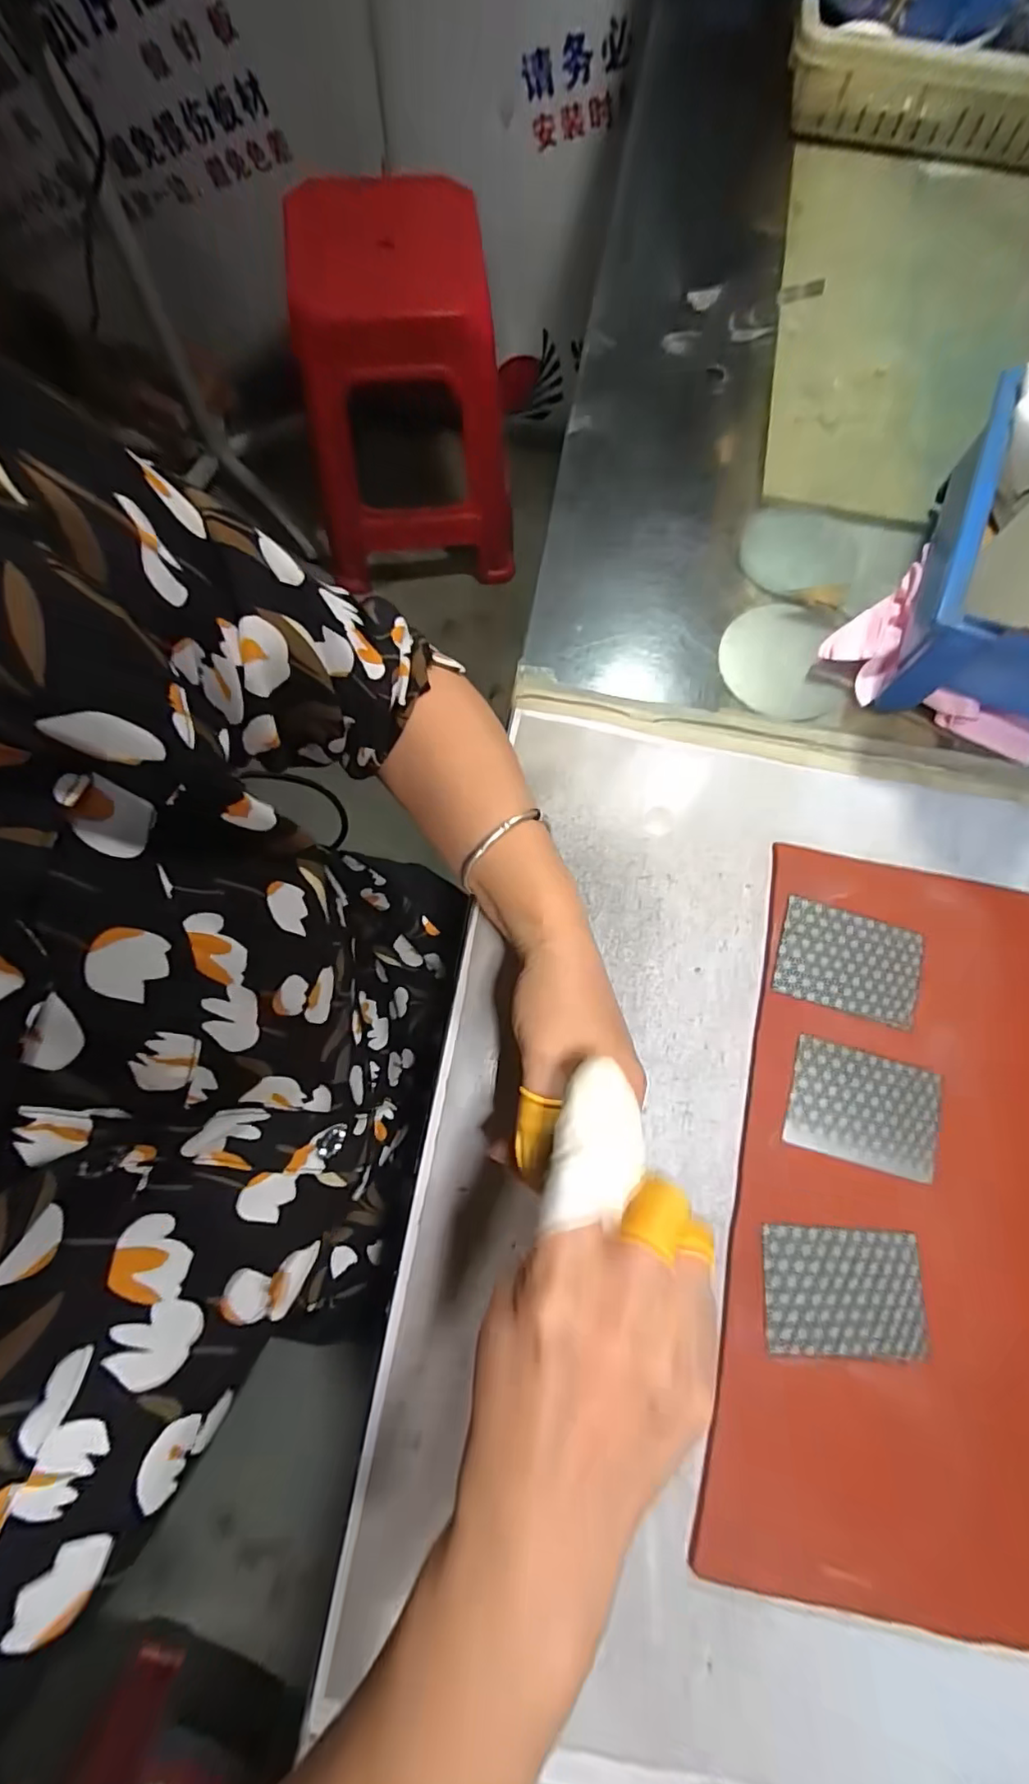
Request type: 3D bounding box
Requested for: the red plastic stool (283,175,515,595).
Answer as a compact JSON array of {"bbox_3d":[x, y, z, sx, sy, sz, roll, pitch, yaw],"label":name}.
[{"bbox_3d":[-0.208,-0.918,1.120,0.362,0.472,0.336,-9,77,-4],"label":"red plastic stool"}]

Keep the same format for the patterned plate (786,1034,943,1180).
[{"bbox_3d":[0.202,0.124,0.334,0.085,0.004,0.062,16,76,2],"label":"patterned plate"}]

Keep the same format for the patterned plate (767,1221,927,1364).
[{"bbox_3d":[0.177,0.214,0.311,0.085,0.004,0.062,4,76,-1],"label":"patterned plate"}]

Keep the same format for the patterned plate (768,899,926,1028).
[{"bbox_3d":[0.205,0.043,0.355,0.086,0.004,0.061,16,76,2],"label":"patterned plate"}]

